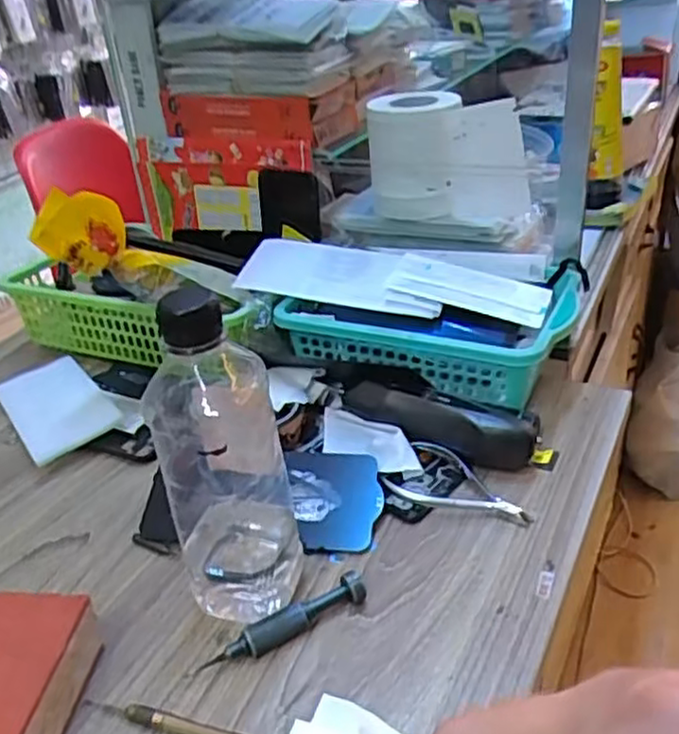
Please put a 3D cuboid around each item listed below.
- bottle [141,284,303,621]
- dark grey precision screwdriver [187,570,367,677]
[{"bbox_3d":[-0.063,0.048,0.398,0.066,0.195,0.058,-11,31,-7],"label":"bottle"},{"bbox_3d":[-0.031,0.143,0.406,0.099,0.017,0.012,-20,33,-22],"label":"dark grey precision screwdriver"}]

